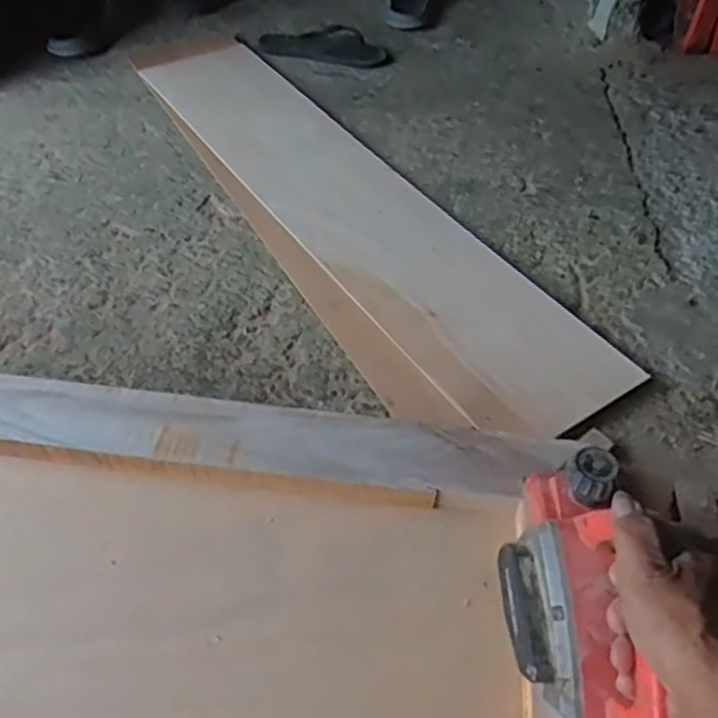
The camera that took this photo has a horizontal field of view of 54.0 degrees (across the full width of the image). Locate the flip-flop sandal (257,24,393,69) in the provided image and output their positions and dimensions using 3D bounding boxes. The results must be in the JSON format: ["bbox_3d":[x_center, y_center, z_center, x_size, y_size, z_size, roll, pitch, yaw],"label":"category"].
[{"bbox_3d":[-0.070,-0.646,1.441,0.279,0.038,0.102,16,50,12],"label":"flip-flop sandal"}]

